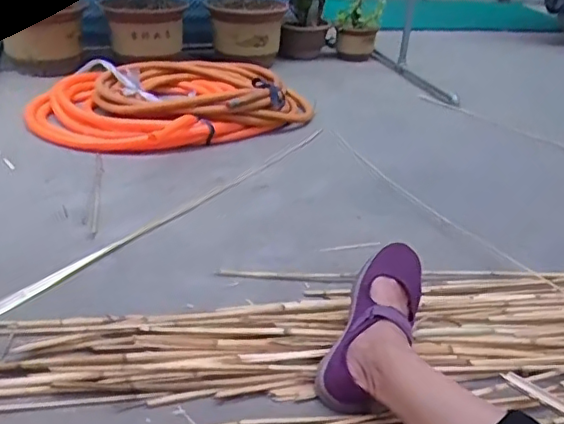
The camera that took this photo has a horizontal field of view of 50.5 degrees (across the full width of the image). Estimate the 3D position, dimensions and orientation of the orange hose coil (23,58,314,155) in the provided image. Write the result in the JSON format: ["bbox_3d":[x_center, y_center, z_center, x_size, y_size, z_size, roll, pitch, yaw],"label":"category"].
[{"bbox_3d":[-0.309,-0.337,1.695,0.760,0.114,0.525,-16,35,-33],"label":"orange hose coil"}]

